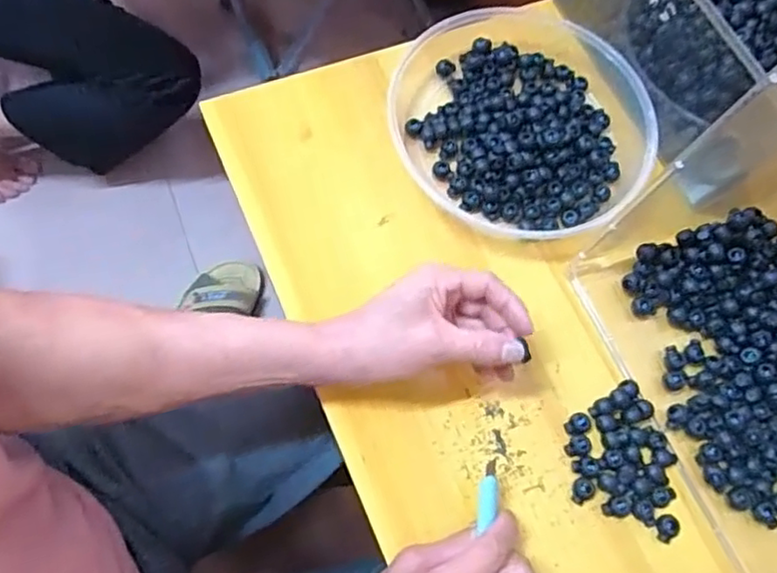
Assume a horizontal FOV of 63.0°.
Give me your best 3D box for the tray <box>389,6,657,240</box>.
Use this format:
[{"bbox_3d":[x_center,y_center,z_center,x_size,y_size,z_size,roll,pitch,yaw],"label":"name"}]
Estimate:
[{"bbox_3d":[0.118,-0.148,0.559,0.210,0.036,0.221,2,68,-4],"label":"tray"}]

